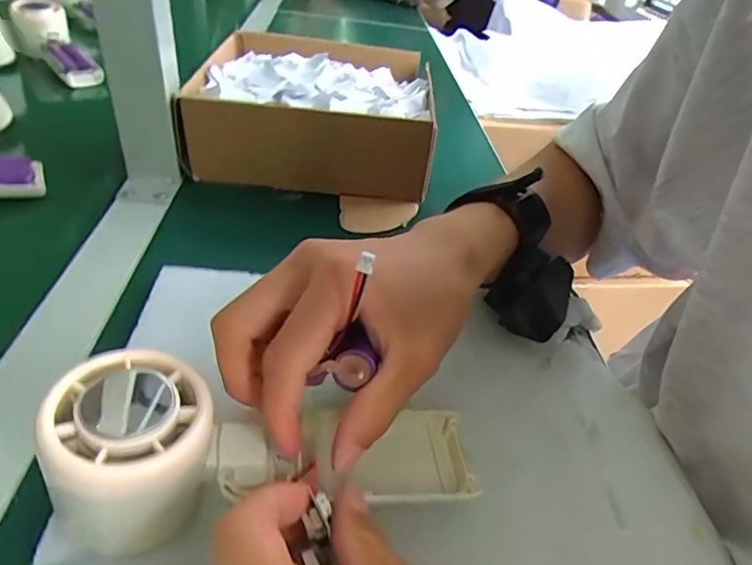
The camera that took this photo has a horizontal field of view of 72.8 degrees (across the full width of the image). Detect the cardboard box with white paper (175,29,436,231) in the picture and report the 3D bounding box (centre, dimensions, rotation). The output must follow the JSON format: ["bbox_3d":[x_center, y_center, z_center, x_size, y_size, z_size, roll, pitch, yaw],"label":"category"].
[{"bbox_3d":[-0.054,-0.163,0.481,0.212,0.072,0.251,8,38,1],"label":"cardboard box with white paper"}]

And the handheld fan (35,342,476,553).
[{"bbox_3d":[-0.037,0.065,0.202,0.162,0.032,0.065,15,32,-29],"label":"handheld fan"}]

